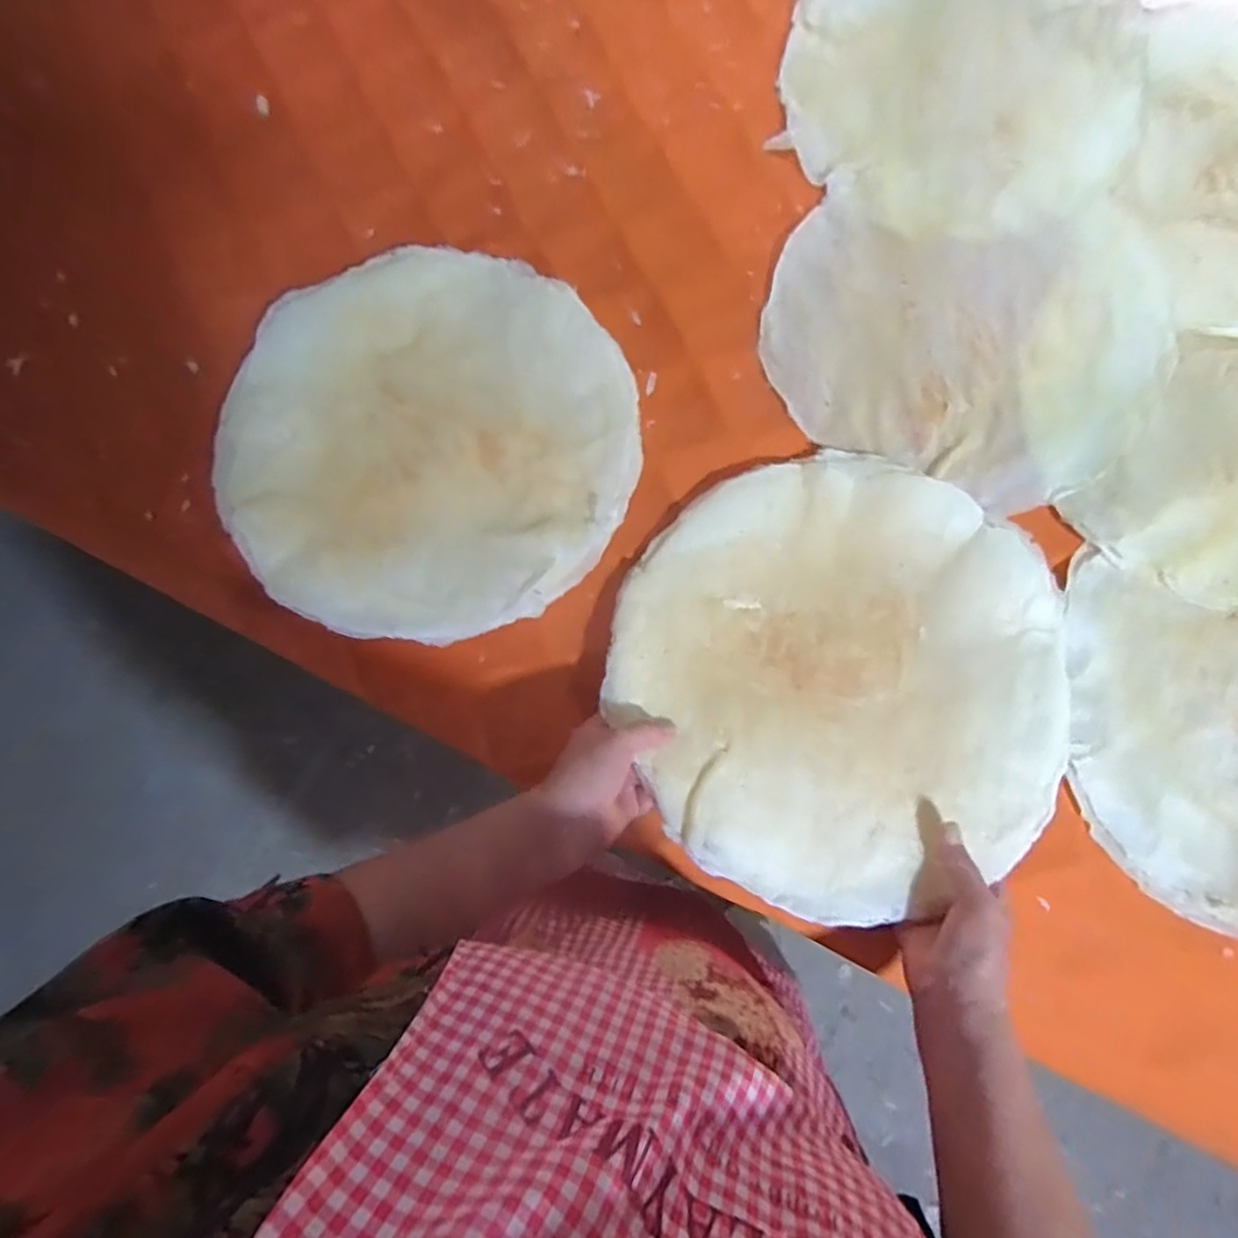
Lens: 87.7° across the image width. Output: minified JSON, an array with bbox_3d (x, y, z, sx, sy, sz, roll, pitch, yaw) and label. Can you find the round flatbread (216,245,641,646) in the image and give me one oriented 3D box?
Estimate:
[{"bbox_3d":[-0.172,-0.166,0.582,0.358,0.023,0.367,0,78,0],"label":"round flatbread"}]

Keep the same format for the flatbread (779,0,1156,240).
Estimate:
[{"bbox_3d":[0.348,-0.551,0.651,0.341,0.024,0.364,0,80,1],"label":"flatbread"}]

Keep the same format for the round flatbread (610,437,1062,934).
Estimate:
[{"bbox_3d":[0.181,0.035,0.526,0.356,0.041,0.352,0,80,1],"label":"round flatbread"}]

